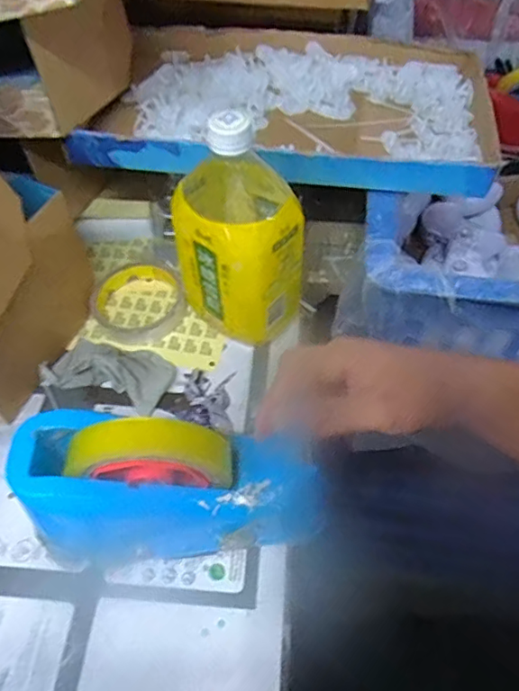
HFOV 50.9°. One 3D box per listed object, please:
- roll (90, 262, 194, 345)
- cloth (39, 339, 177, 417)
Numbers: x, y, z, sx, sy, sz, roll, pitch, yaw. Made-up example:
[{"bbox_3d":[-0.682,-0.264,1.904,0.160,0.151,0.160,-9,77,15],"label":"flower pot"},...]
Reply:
[{"bbox_3d":[-0.113,-0.044,0.514,0.089,0.015,0.086,0,55,0],"label":"roll"},{"bbox_3d":[-0.130,0.020,0.476,0.105,0.019,0.057,15,57,11],"label":"cloth"}]

